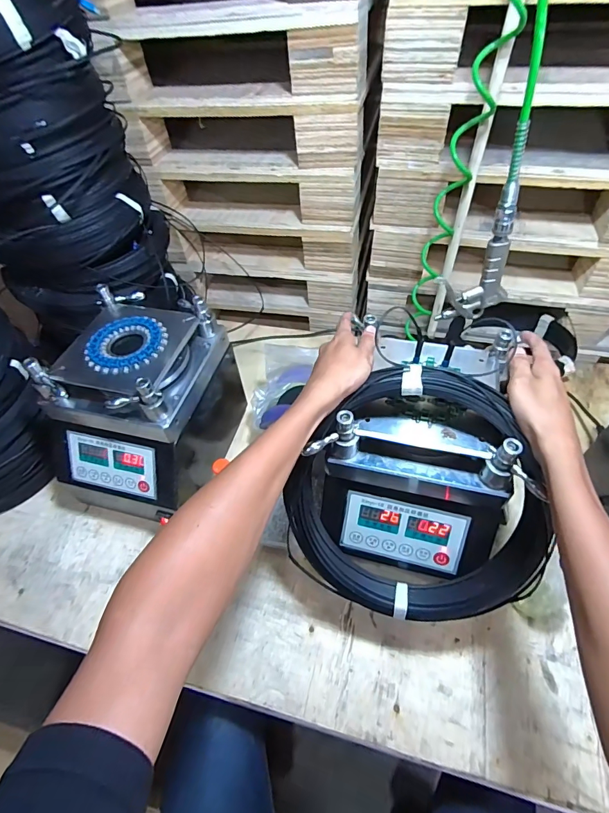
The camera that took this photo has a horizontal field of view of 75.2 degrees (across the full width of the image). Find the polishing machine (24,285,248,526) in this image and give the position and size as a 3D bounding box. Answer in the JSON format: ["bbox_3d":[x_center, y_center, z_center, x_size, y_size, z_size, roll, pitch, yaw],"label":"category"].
[{"bbox_3d":[-0.257,0.008,0.674,0.200,0.272,0.277,10,54,13],"label":"polishing machine"}]

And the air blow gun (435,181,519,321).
[{"bbox_3d":[0.226,-0.189,0.507,0.083,0.168,0.033,-7,52,1],"label":"air blow gun"}]

